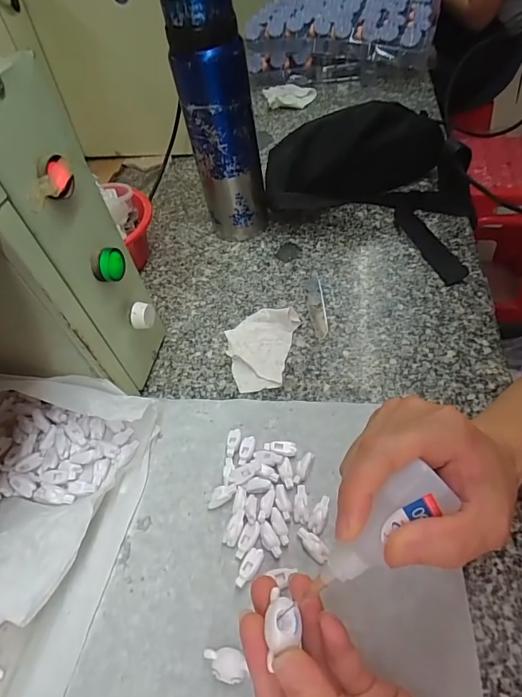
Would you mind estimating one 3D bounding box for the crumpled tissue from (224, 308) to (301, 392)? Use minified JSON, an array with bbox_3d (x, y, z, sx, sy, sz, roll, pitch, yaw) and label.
[{"bbox_3d":[-0.005,-0.003,0.449,0.071,0.018,0.100,9,53,16],"label":"crumpled tissue"}]

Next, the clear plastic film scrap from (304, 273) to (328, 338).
[{"bbox_3d":[0.064,-0.053,0.487,0.019,0.004,0.098,-6,51,4],"label":"clear plastic film scrap"}]

